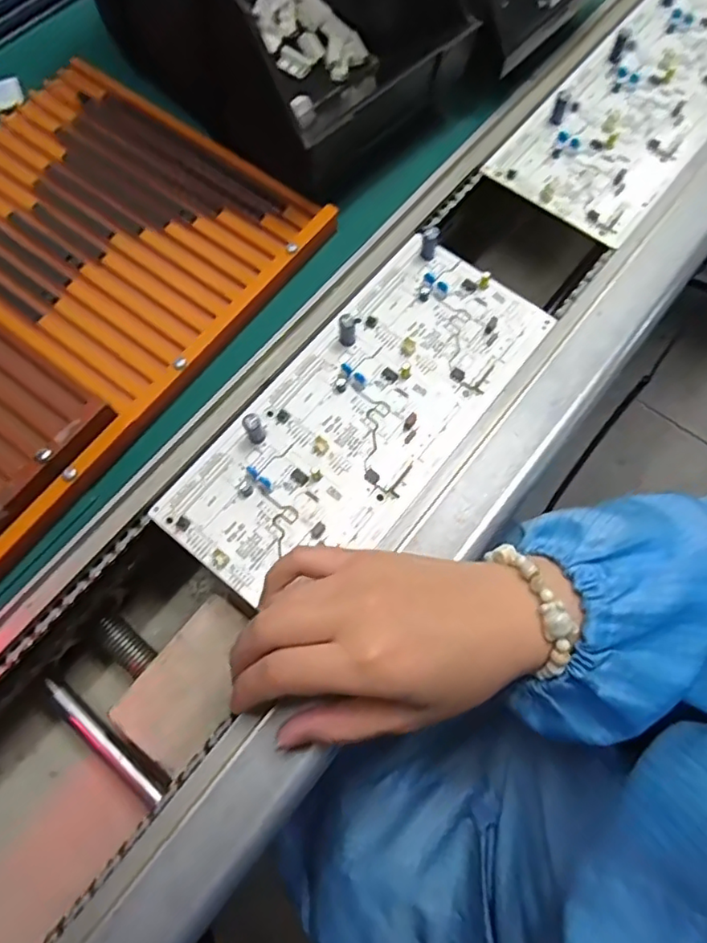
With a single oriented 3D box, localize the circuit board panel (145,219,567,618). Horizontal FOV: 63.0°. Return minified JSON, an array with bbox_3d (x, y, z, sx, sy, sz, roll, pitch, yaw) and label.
[{"bbox_3d":[0.007,-0.037,0.345,0.113,0.010,0.251,42,75,12],"label":"circuit board panel"}]

